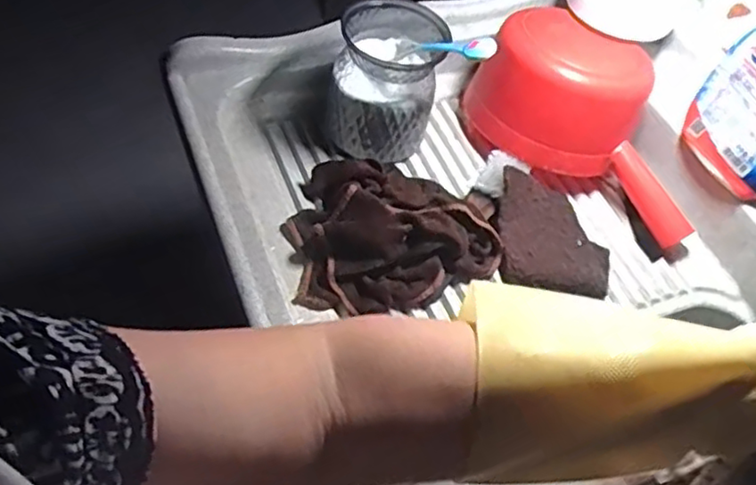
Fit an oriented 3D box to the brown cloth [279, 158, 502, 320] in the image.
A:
[{"bbox_3d":[0.017,-0.010,0.571,0.189,0.053,0.147,-3,57,-10],"label":"brown cloth"}]

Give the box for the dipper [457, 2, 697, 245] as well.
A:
[{"bbox_3d":[0.226,-0.125,0.658,0.269,0.109,0.152,41,61,19],"label":"dipper"}]

